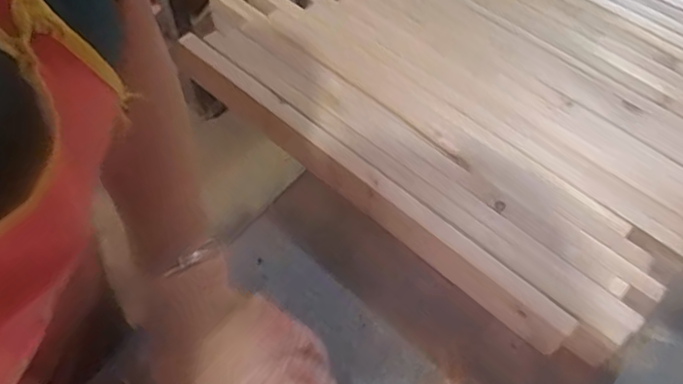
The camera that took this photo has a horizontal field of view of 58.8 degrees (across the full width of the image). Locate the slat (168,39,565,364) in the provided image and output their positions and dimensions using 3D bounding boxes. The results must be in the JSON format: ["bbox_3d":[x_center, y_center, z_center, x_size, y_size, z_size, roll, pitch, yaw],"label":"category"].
[{"bbox_3d":[0.006,-0.017,0.612,0.492,0.058,0.027,38,65,20],"label":"slat"}]

